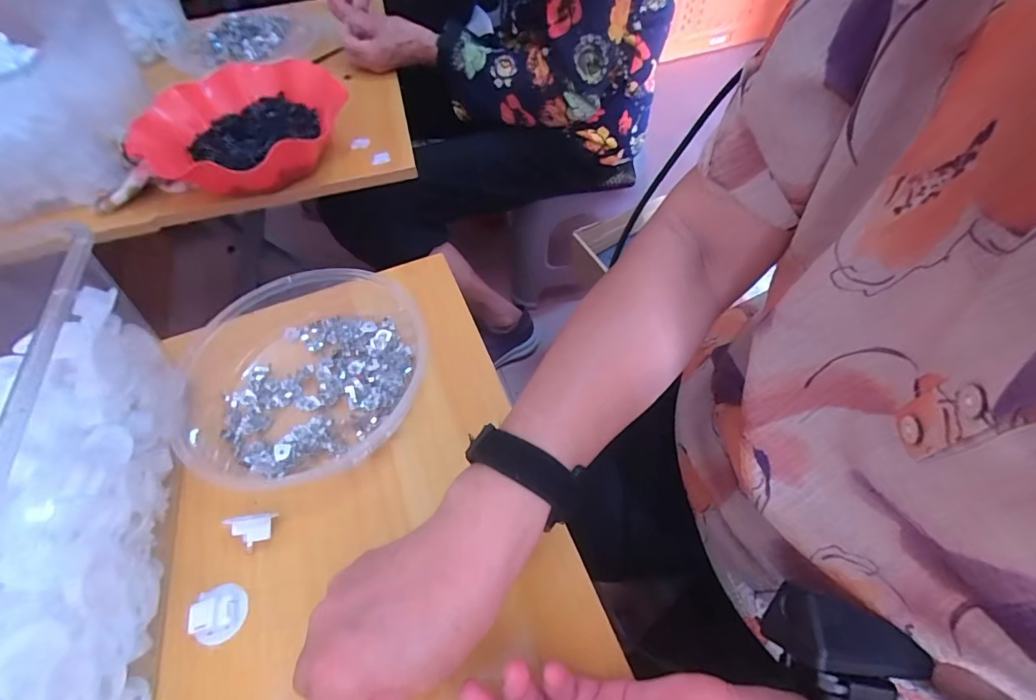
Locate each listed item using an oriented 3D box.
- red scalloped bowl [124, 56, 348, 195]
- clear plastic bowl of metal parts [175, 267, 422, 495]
[{"bbox_3d":[-0.309,-0.257,0.550,0.208,0.053,0.209,-2,55,2],"label":"red scalloped bowl"},{"bbox_3d":[-0.176,0.014,0.378,0.186,0.047,0.189,-2,55,2],"label":"clear plastic bowl of metal parts"}]

